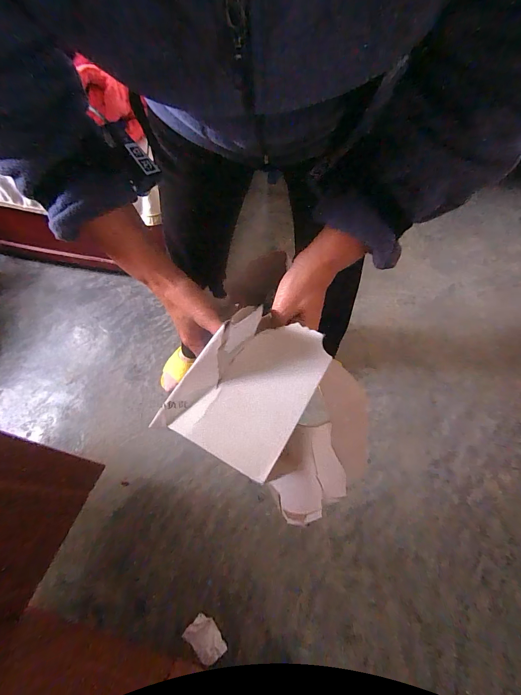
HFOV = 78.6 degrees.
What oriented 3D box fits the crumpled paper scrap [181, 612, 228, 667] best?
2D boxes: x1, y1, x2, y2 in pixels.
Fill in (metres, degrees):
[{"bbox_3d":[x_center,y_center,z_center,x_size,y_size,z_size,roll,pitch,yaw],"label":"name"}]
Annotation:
[{"bbox_3d":[-0.125,0.666,0.726,0.061,0.017,0.092,-41,71,-19],"label":"crumpled paper scrap"}]

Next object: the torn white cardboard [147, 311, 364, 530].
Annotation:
[{"bbox_3d":[0.030,0.082,0.318,0.097,0.267,0.128,11,57,44],"label":"torn white cardboard"}]

